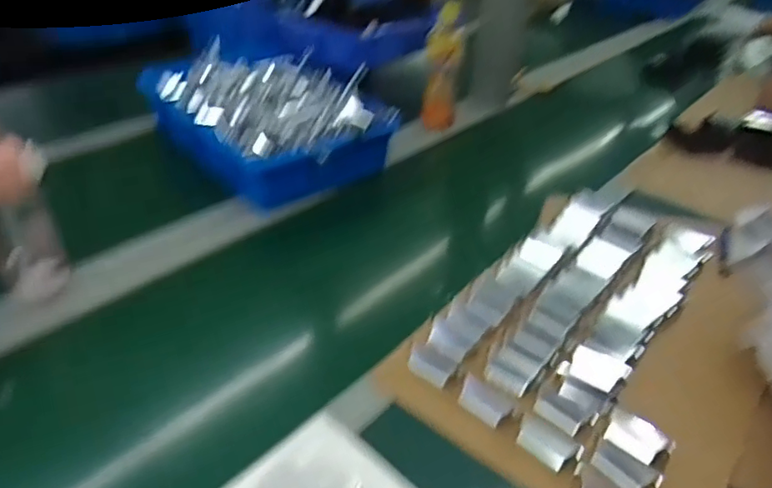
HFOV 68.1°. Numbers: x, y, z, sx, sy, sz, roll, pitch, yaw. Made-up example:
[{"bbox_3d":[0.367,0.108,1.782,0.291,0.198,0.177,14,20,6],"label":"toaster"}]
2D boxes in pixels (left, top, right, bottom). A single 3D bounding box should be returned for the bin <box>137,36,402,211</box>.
[{"bbox_3d":[-0.225,-0.252,1.050,0.294,0.114,0.496,-22,44,-32],"label":"bin"}]

